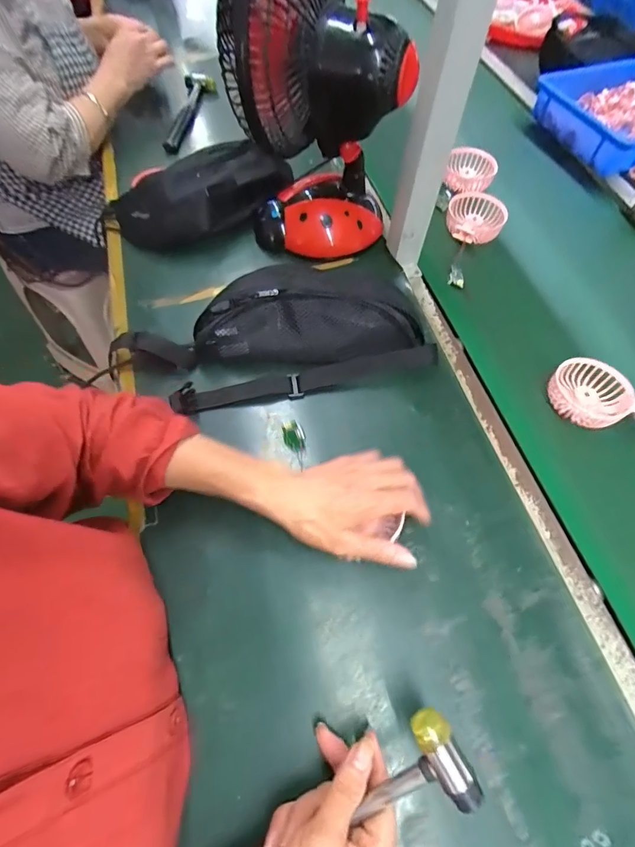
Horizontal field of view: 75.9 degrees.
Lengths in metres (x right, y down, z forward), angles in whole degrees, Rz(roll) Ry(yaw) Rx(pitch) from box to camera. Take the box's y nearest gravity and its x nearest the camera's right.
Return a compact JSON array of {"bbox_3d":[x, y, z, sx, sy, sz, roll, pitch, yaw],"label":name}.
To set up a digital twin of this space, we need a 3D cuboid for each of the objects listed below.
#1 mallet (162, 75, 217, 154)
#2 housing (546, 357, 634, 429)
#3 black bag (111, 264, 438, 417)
[{"bbox_3d":[-0.248,-0.606,0.783,0.052,0.046,0.240,6,63,2],"label":"mallet"},{"bbox_3d":[0.335,-0.036,0.498,0.093,0.024,0.087,-10,63,-4],"label":"housing"},{"bbox_3d":[-0.056,-0.107,0.491,0.380,0.088,0.145,-13,63,-6],"label":"black bag"}]

